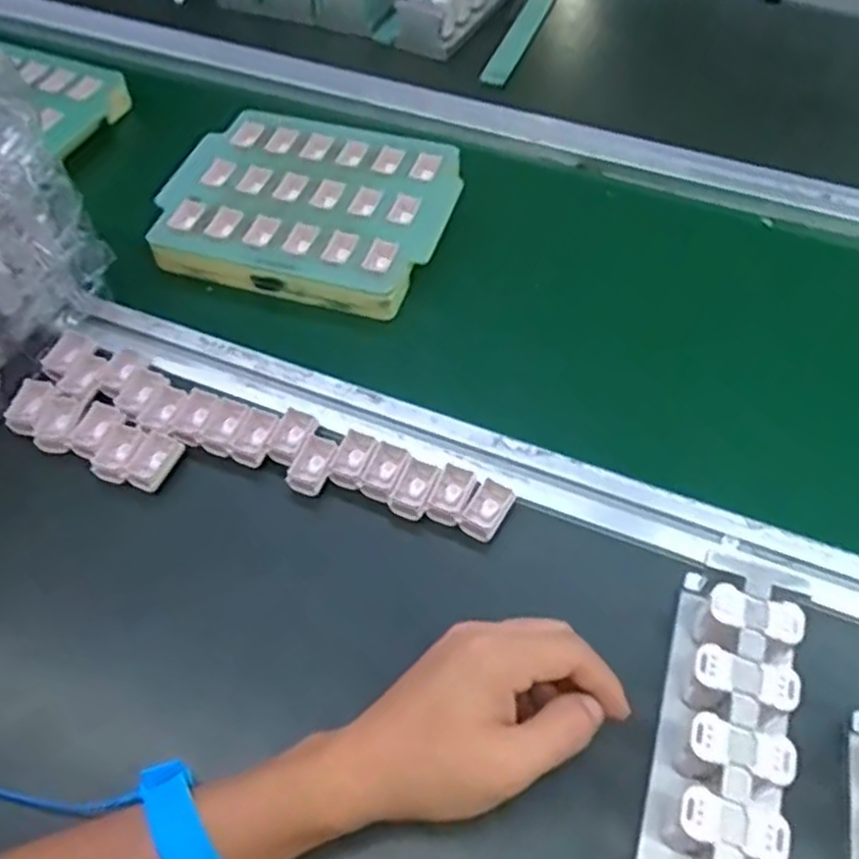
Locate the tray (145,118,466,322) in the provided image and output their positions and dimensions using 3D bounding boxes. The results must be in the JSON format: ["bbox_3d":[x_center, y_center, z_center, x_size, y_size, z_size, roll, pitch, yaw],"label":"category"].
[{"bbox_3d":[-0.096,-0.182,0.618,0.217,0.030,0.176,14,59,13],"label":"tray"}]

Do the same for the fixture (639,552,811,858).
[{"bbox_3d":[0.138,0.152,0.359,0.059,0.044,0.188,14,59,13],"label":"fixture"}]

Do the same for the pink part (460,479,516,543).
[{"bbox_3d":[0.034,0.048,0.458,0.021,0.007,0.036,25,62,18],"label":"pink part"}]

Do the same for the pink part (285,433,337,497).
[{"bbox_3d":[-0.071,0.021,0.477,0.023,0.011,0.038,20,61,16],"label":"pink part"}]

